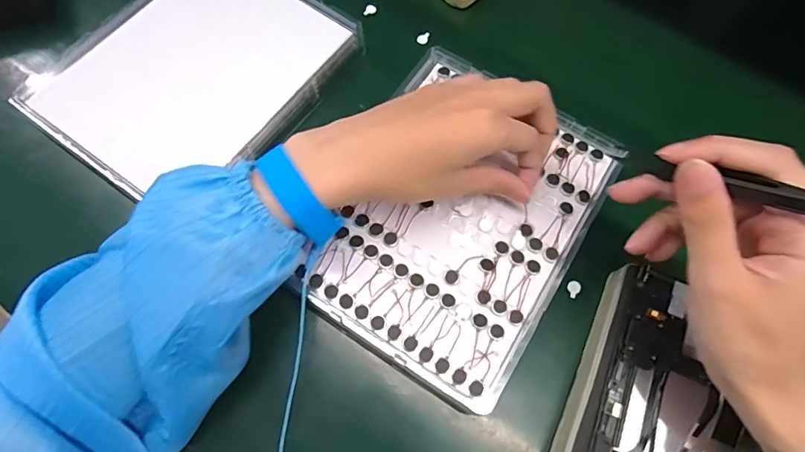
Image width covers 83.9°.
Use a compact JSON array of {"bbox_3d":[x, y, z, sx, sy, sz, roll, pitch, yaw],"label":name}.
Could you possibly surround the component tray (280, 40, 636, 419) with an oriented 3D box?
[{"bbox_3d":[0.040,-0.010,0.311,0.162,0.012,0.216,30,70,9],"label":"component tray"}]

